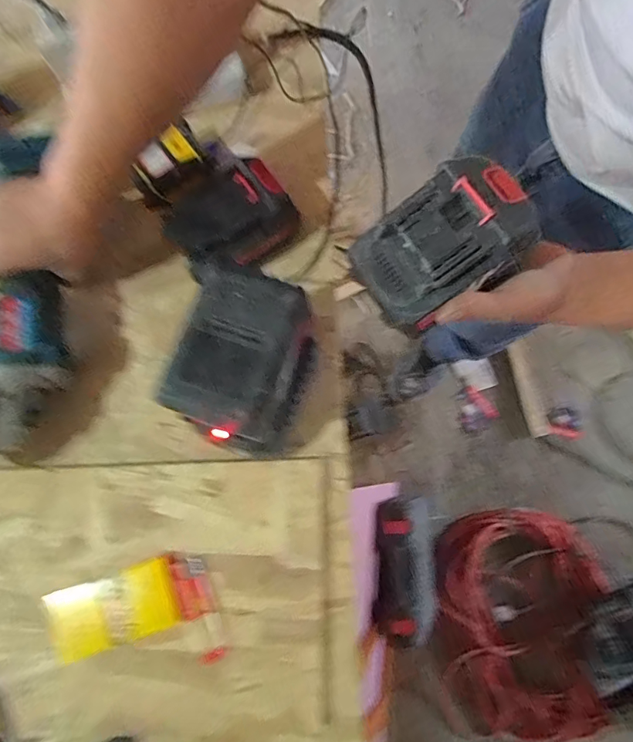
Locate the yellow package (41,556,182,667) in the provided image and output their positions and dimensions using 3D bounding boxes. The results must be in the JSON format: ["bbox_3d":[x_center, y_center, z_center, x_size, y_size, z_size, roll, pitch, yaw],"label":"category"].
[{"bbox_3d":[-0.170,0.200,0.368,0.105,0.018,0.055,-18,78,-3],"label":"yellow package"}]

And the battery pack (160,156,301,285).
[{"bbox_3d":[-0.082,-0.138,0.422,0.110,0.064,0.075,-35,80,-6],"label":"battery pack"}]

